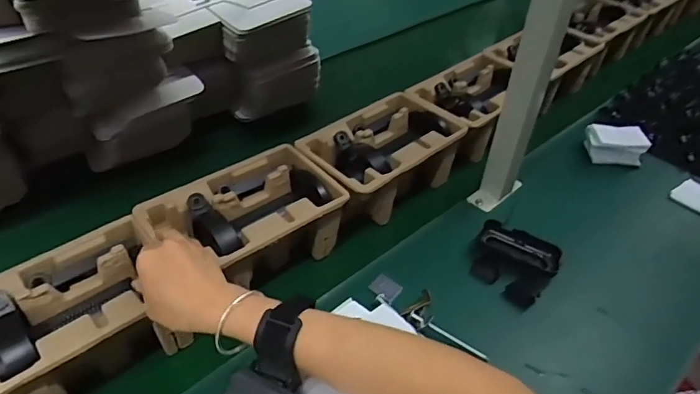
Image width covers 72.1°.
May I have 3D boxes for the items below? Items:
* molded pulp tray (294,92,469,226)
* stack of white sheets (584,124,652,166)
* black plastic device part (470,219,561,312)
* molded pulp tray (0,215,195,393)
[{"bbox_3d":[0.048,-0.055,0.727,0.235,0.098,0.145,-29,50,-33],"label":"molded pulp tray"},{"bbox_3d":[0.453,-0.088,0.817,0.088,0.052,0.069,7,40,4],"label":"stack of white sheets"},{"bbox_3d":[0.214,0.089,0.640,0.102,0.039,0.102,26,45,25],"label":"black plastic device part"},{"bbox_3d":[-0.302,0.137,0.502,0.208,0.093,0.147,-26,48,-30],"label":"molded pulp tray"}]

